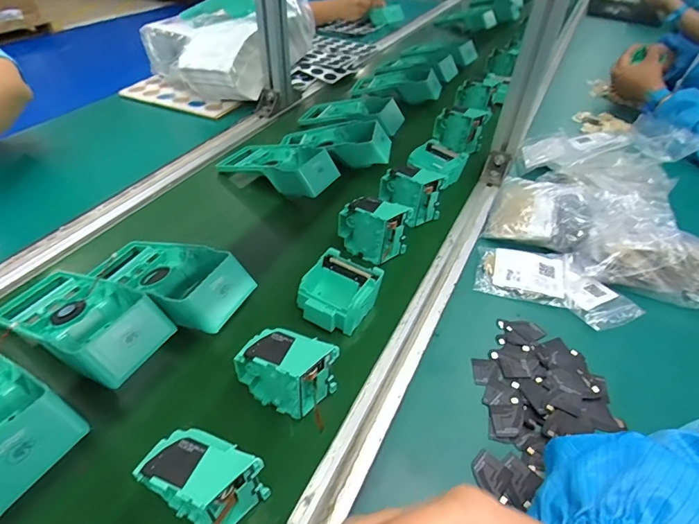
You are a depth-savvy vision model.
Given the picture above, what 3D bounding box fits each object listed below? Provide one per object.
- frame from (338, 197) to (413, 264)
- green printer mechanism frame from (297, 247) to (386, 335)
[{"bbox_3d":[0.029,-0.043,0.513,0.083,0.071,0.041,20,48,18],"label":"frame"},{"bbox_3d":[-0.012,0.034,0.453,0.075,0.035,0.081,23,49,20],"label":"green printer mechanism frame"}]

